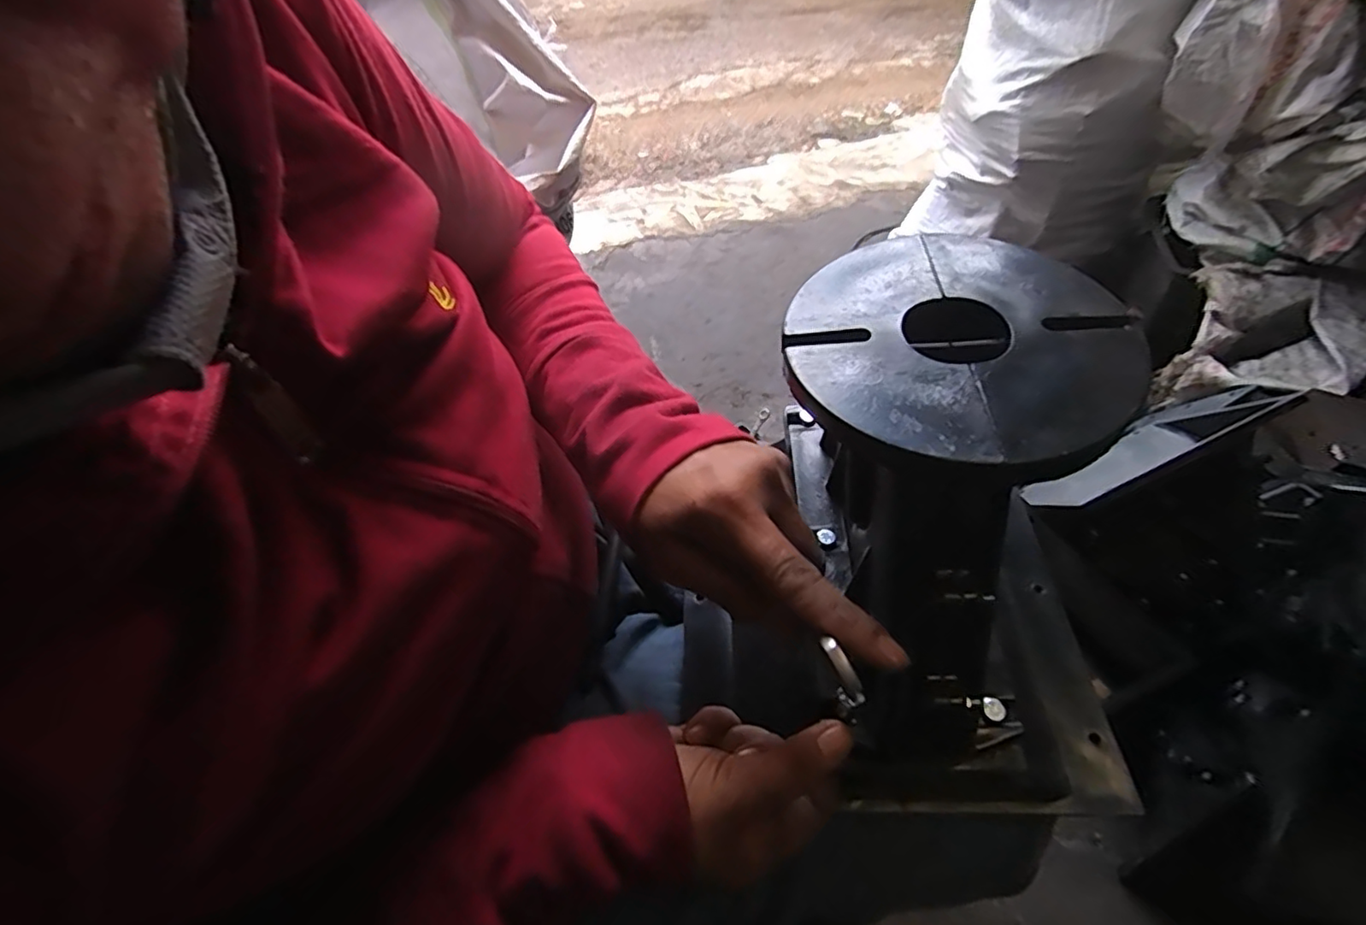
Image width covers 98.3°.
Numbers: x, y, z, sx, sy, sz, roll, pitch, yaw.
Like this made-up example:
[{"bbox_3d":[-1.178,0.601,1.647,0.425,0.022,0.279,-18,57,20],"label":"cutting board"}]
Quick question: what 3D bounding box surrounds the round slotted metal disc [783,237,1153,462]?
[{"bbox_3d":[0.097,-0.044,0.210,0.113,0.012,0.108,0,51,0],"label":"round slotted metal disc"}]

